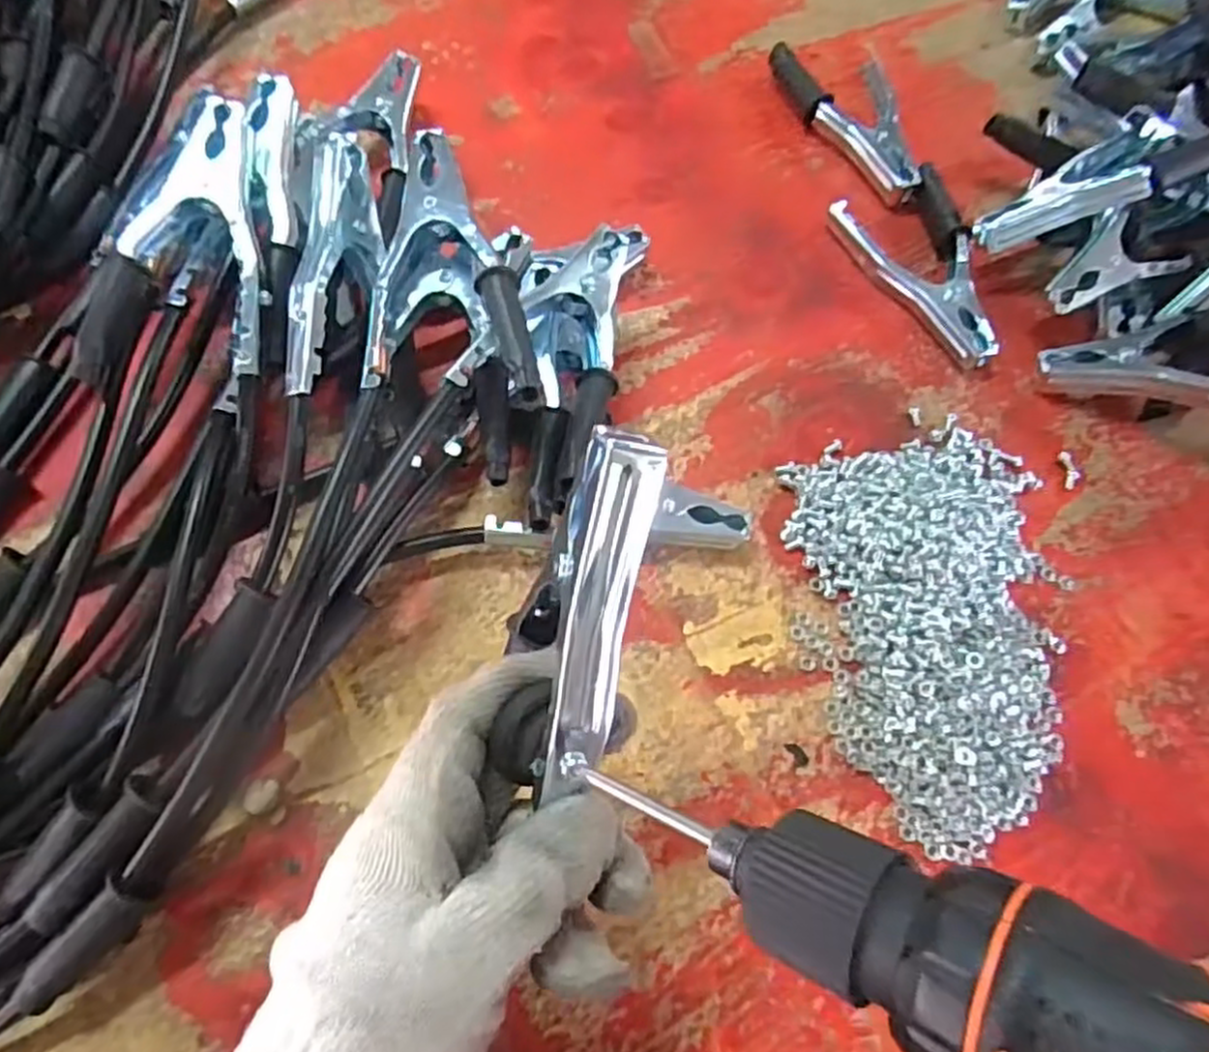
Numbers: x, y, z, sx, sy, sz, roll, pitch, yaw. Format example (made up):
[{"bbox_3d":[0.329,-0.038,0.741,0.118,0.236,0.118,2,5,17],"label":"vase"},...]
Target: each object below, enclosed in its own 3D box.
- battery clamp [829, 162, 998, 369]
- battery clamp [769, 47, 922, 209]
[{"bbox_3d":[0.208,-0.161,0.476,0.071,0.026,0.135,-23,70,-12],"label":"battery clamp"},{"bbox_3d":[0.183,-0.285,0.527,0.072,0.024,0.141,-24,71,-12],"label":"battery clamp"}]

